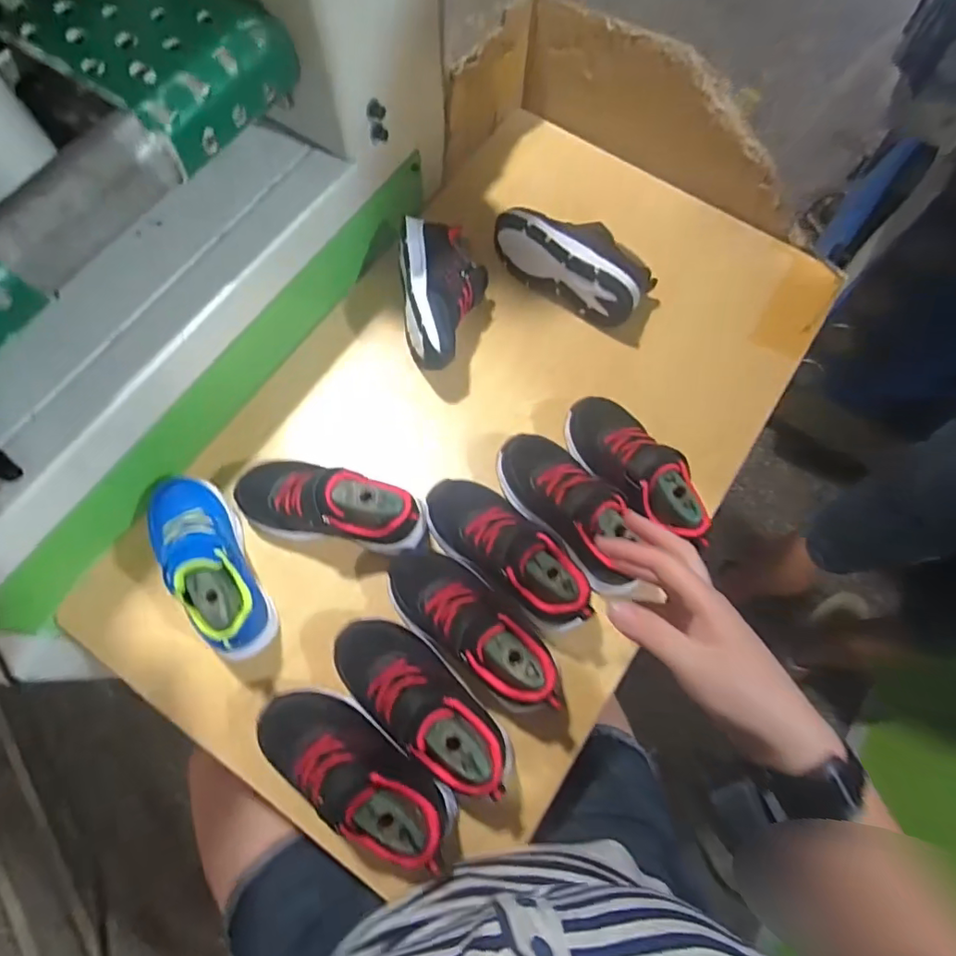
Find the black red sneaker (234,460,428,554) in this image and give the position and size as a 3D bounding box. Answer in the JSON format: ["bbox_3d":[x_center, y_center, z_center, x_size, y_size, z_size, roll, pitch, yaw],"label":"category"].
[{"bbox_3d":[-0.136,0.023,0.519,0.168,0.086,0.068,9,72,2],"label":"black red sneaker"}]

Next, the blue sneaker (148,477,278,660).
[{"bbox_3d":[-0.248,0.074,0.501,0.070,0.079,0.183,-34,76,-11],"label":"blue sneaker"}]

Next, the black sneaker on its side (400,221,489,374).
[{"bbox_3d":[-0.038,-0.202,0.604,0.095,0.071,0.179,-2,72,-1],"label":"black sneaker on its side"}]

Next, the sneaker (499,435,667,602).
[{"bbox_3d":[0.095,0.031,0.517,0.069,0.079,0.192,-34,76,-11],"label":"sneaker"}]

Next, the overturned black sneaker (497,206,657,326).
[{"bbox_3d":[0.108,-0.249,0.621,0.176,0.080,0.075,32,75,9],"label":"overturned black sneaker"}]

